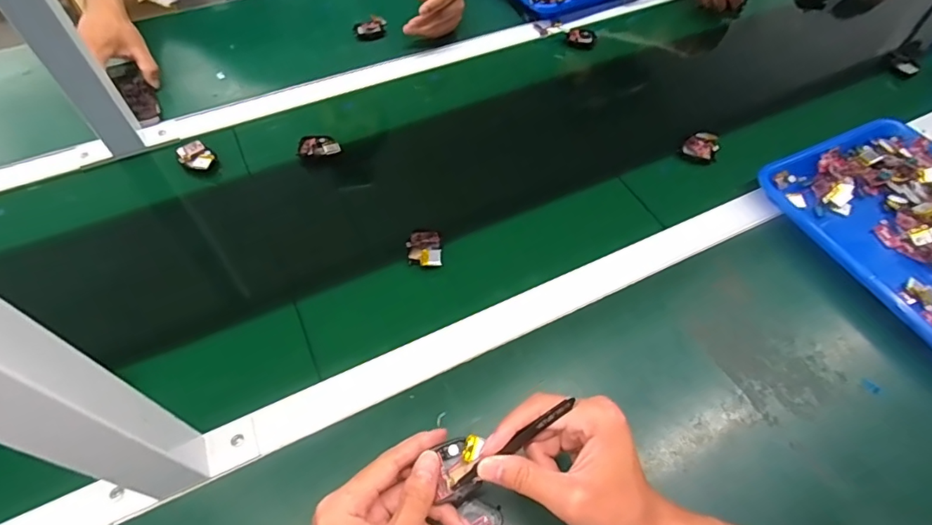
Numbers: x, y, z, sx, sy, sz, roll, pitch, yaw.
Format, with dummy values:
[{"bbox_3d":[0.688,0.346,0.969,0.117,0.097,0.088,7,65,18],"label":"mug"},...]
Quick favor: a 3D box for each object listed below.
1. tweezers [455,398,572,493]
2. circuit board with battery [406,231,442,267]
[{"bbox_3d":[0.031,0.124,0.332,0.100,0.007,0.006,-39,58,8],"label":"tweezers"},{"bbox_3d":[-0.045,-0.013,0.532,0.036,0.015,0.045,-8,54,-5],"label":"circuit board with battery"}]

